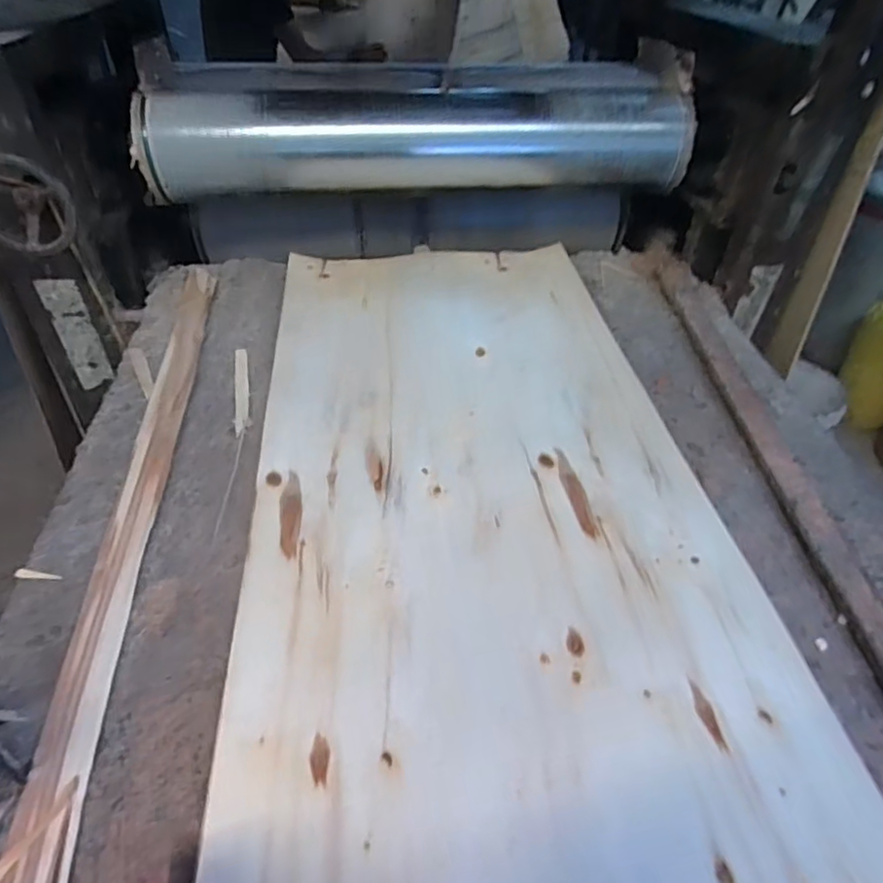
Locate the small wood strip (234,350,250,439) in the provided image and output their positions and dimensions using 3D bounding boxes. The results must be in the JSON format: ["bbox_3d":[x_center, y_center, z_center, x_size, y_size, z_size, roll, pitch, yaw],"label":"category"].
[{"bbox_3d":[-0.337,-0.090,0.982,0.023,0.010,0.232,-10,46,-11],"label":"small wood strip"}]

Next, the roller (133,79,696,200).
[{"bbox_3d":[-0.039,-0.633,1.229,1.097,0.226,0.205,-3,41,-4],"label":"roller"}]

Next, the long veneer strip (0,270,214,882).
[{"bbox_3d":[-0.417,0.082,0.783,0.059,0.008,1.168,-5,46,-6],"label":"long veneer strip"}]

